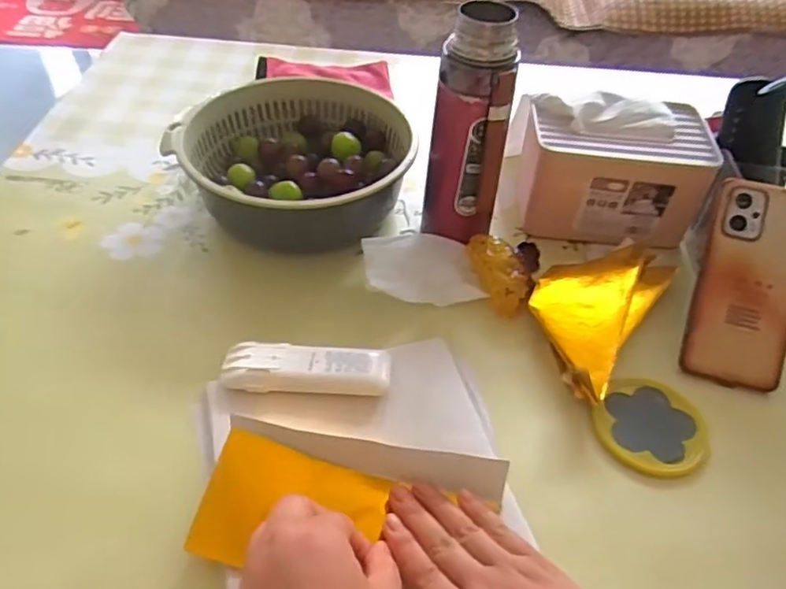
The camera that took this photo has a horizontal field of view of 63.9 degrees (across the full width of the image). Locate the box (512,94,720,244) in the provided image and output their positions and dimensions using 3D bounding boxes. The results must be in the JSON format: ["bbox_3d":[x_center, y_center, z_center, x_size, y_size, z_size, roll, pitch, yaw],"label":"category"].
[{"bbox_3d":[0.210,-0.128,0.618,0.175,0.095,0.126,6,46,2],"label":"box"}]

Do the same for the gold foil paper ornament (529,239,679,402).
[{"bbox_3d":[0.166,0.007,0.534,0.092,0.031,0.182,28,50,22],"label":"gold foil paper ornament"}]

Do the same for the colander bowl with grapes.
[{"bbox_3d":[-0.098,-0.129,0.632,0.215,0.078,0.186,-12,48,-15],"label":"colander bowl with grapes"}]

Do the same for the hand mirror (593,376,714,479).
[{"bbox_3d":[0.189,0.099,0.467,0.081,0.013,0.080,2,46,-2],"label":"hand mirror"}]

